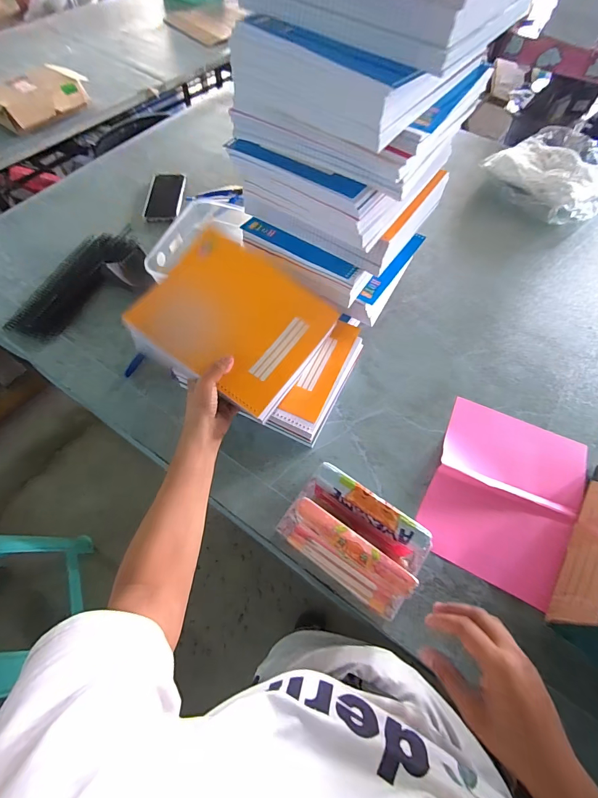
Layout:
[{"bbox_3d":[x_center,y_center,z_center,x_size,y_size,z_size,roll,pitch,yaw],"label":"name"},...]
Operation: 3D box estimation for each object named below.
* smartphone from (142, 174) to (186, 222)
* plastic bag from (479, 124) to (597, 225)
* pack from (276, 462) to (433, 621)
[{"bbox_3d":[-0.316,-0.477,0.853,0.087,0.013,0.145,1,70,3],"label":"smartphone"},{"bbox_3d":[0.628,-0.544,0.887,0.252,0.100,0.276,-30,66,-17],"label":"plastic bag"},{"bbox_3d":[0.069,0.176,0.455,0.178,0.112,0.087,33,66,15],"label":"pack"}]

